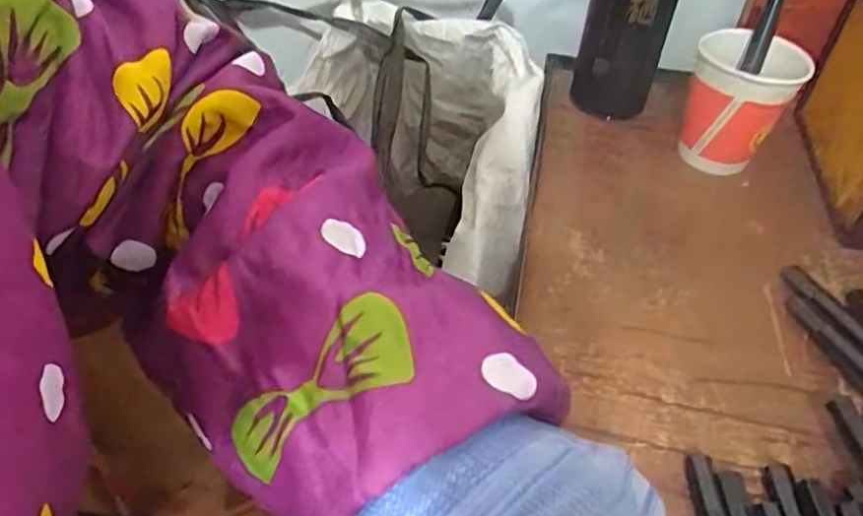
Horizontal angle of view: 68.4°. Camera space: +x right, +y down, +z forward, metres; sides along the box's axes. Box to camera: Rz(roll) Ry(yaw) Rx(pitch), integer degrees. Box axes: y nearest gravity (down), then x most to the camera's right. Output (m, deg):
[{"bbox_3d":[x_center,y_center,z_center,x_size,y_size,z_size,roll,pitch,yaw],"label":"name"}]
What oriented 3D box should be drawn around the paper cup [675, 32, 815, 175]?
[{"bbox_3d":[0.229,-0.113,0.477,0.071,0.088,0.072,1,43,0],"label":"paper cup"}]

